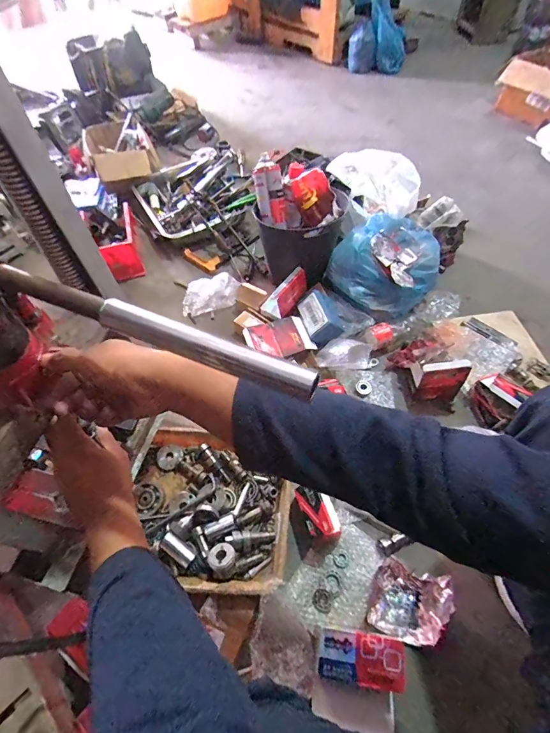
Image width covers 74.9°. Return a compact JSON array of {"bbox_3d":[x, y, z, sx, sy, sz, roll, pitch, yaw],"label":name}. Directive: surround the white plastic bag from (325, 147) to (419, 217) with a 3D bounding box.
[{"bbox_3d":[0.284,-0.526,1.034,0.128,0.146,0.260,-38,64,-21],"label":"white plastic bag"}]

